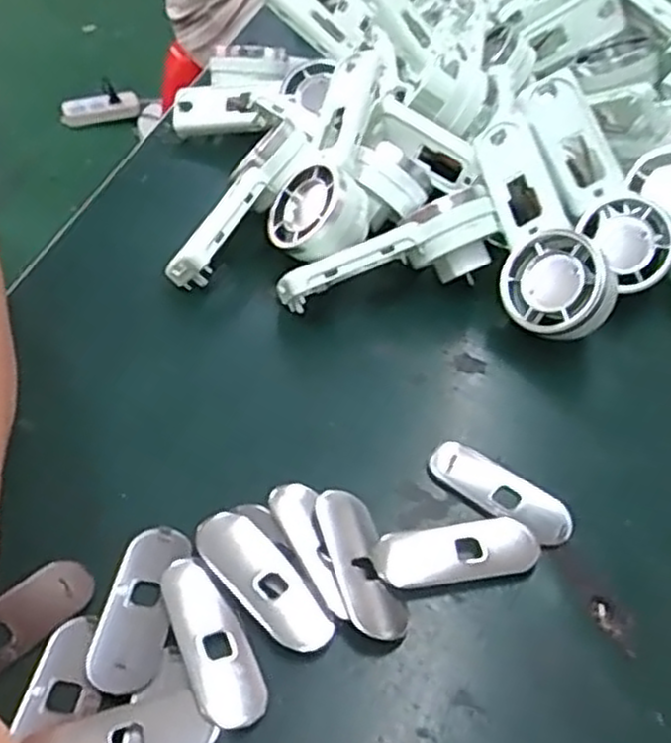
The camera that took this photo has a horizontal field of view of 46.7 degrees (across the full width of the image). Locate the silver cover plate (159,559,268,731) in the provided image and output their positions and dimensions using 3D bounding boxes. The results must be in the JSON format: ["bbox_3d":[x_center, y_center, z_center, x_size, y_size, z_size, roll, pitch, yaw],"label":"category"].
[{"bbox_3d":[-0.034,0.072,0.212,0.017,0.004,0.051,-19,50,-22],"label":"silver cover plate"}]

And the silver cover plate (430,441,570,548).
[{"bbox_3d":[0.054,0.039,0.254,0.049,0.006,0.017,34,51,25],"label":"silver cover plate"}]

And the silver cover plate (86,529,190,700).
[{"bbox_3d":[-0.055,0.066,0.219,0.020,0.004,0.049,8,45,2],"label":"silver cover plate"}]

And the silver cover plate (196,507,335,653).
[{"bbox_3d":[-0.021,0.060,0.225,0.051,0.004,0.019,37,53,27],"label":"silver cover plate"}]

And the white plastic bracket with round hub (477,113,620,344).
[{"bbox_3d":[0.079,-0.057,0.308,0.038,0.014,0.093,-24,66,26],"label":"white plastic bracket with round hub"}]

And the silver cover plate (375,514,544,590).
[{"bbox_3d":[0.037,0.054,0.235,0.050,0.004,0.019,-6,46,-11],"label":"silver cover plate"}]

